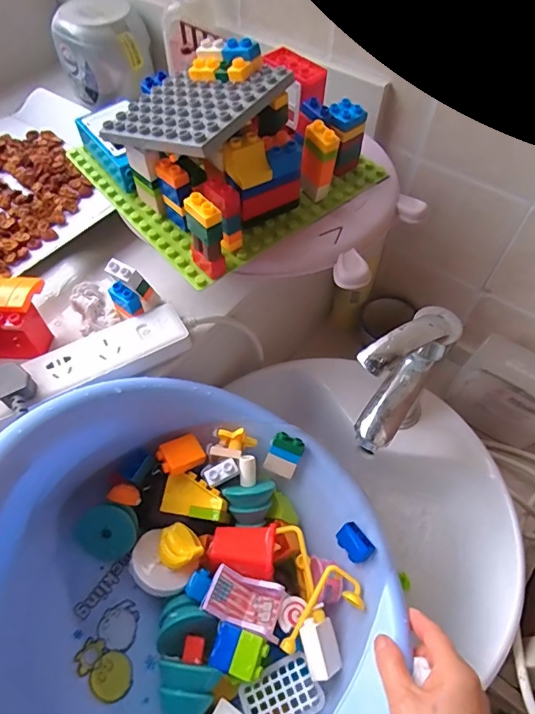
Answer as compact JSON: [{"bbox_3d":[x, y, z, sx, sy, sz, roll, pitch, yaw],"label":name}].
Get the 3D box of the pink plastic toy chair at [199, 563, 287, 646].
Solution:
[{"bbox_3d":[-0.020,0.216,0.406,0.065,0.022,0.040,17,58,10],"label":"pink plastic toy chair"}]

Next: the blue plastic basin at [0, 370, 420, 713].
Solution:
[{"bbox_3d":[-0.060,0.182,0.379,0.349,0.155,0.340,43,37,16],"label":"blue plastic basin"}]

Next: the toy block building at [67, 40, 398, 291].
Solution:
[{"bbox_3d":[-0.044,-0.236,0.462,0.249,0.115,0.244,-35,64,-21],"label":"toy block building"}]

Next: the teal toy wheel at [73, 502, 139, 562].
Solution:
[{"bbox_3d":[-0.150,0.164,0.437,0.051,0.018,0.051,0,87,-3],"label":"teal toy wheel"}]

